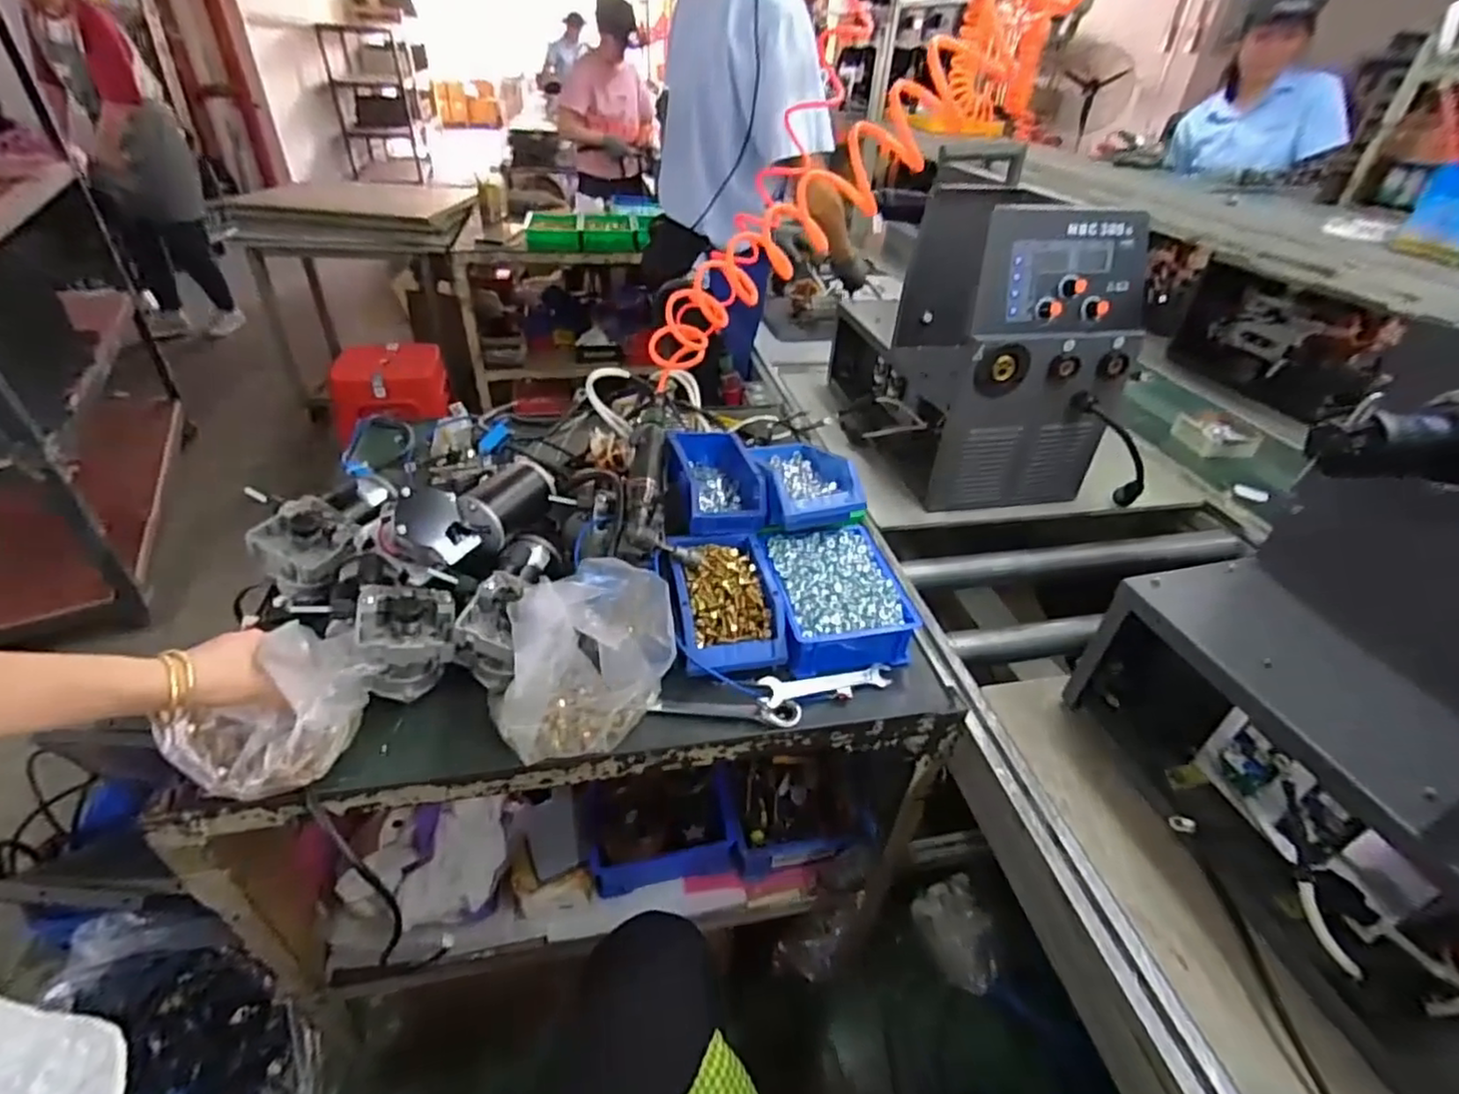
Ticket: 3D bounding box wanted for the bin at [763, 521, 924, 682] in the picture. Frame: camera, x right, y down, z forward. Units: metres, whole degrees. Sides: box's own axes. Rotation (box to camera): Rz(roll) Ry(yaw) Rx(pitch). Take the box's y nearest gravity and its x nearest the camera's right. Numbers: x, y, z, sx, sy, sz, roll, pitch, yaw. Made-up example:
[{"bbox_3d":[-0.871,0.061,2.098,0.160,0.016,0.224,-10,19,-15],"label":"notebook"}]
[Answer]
[{"bbox_3d":[0.123,0.057,0.791,0.150,0.065,0.194,-5,39,-11],"label":"bin"}]

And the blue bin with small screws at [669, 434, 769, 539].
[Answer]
[{"bbox_3d":[-0.020,-0.093,0.851,0.100,0.065,0.180,-7,40,-14],"label":"blue bin with small screws"}]

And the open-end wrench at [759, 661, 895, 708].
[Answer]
[{"bbox_3d":[0.111,0.149,0.727,0.142,0.013,0.039,-6,39,-13],"label":"open-end wrench"}]

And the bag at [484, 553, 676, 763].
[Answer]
[{"bbox_3d":[-0.144,0.100,0.620,0.143,0.172,0.111,-10,41,-18],"label":"bag"}]

